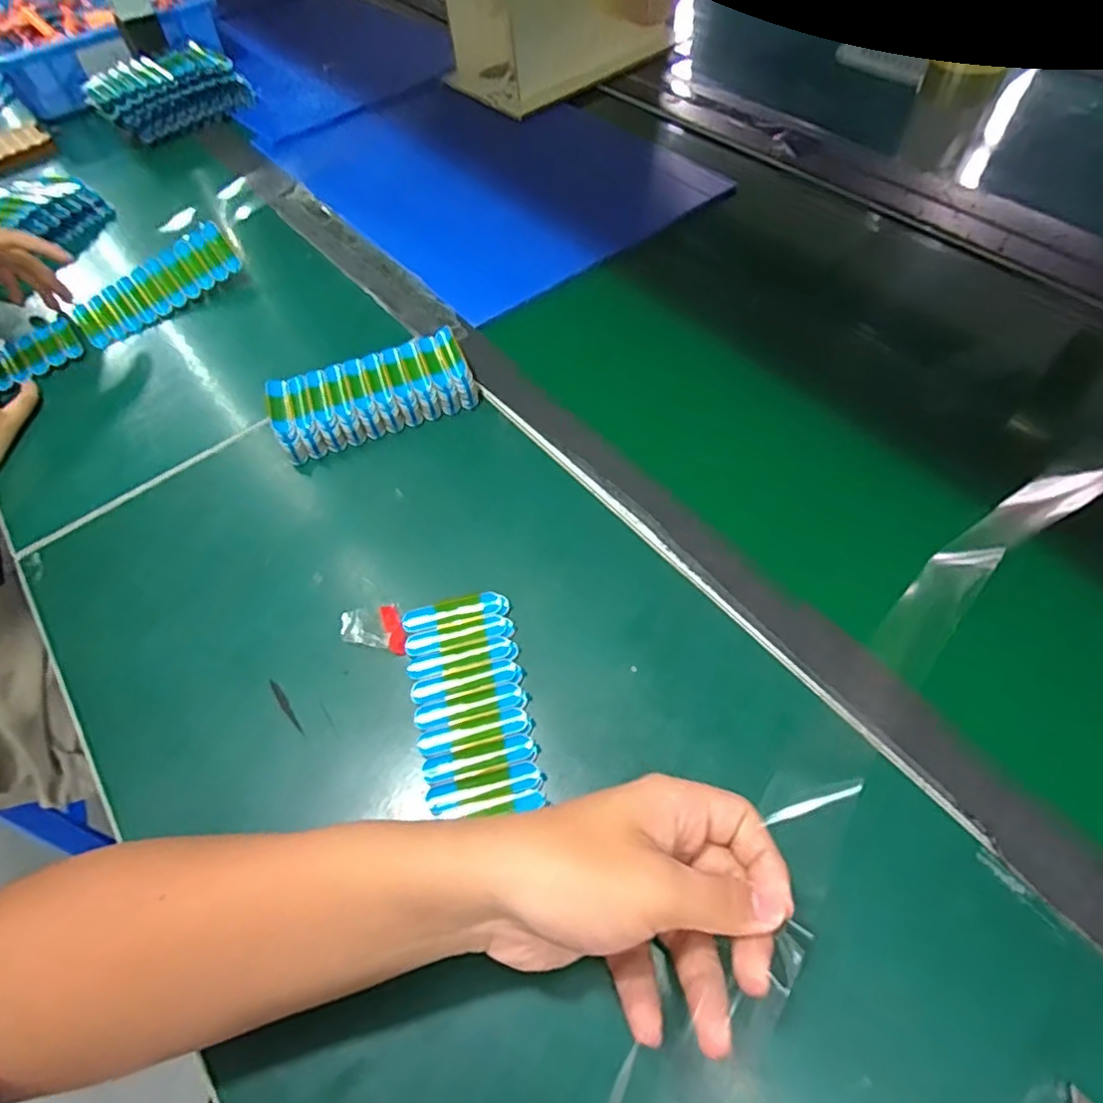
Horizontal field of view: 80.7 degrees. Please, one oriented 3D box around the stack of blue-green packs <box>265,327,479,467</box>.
[{"bbox_3d":[-0.140,-0.123,0.512,0.151,0.031,0.067,-20,57,-8],"label":"stack of blue-green packs"}]

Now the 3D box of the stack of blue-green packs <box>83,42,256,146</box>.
[{"bbox_3d":[-0.476,-0.574,0.816,0.182,0.061,0.088,-30,59,-14],"label":"stack of blue-green packs"}]

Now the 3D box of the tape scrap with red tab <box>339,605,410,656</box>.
[{"bbox_3d":[-0.111,0.046,0.412,0.045,0.007,0.031,10,58,11],"label":"tape scrap with red tab"}]

